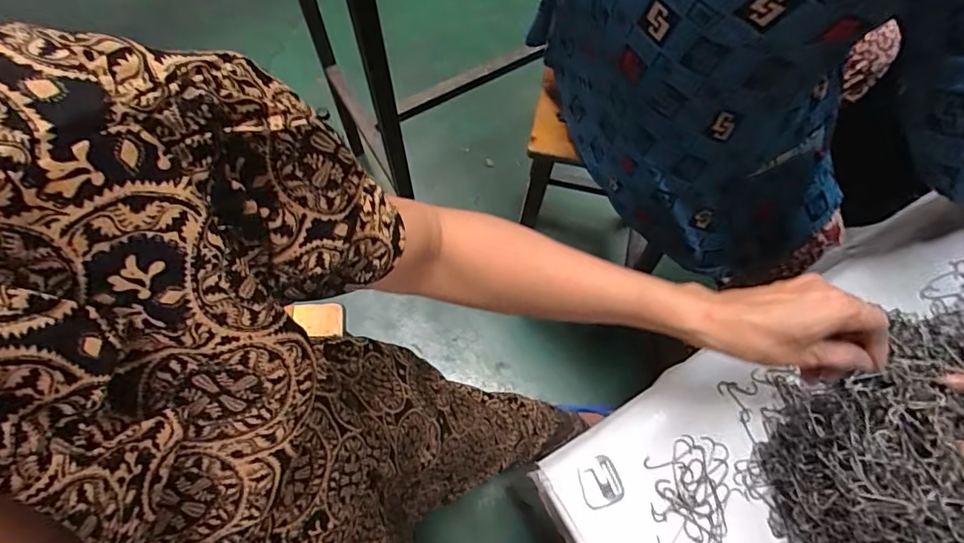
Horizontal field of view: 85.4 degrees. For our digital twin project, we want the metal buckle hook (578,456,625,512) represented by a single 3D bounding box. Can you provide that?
[{"bbox_3d":[0.102,0.182,0.449,0.036,0.004,0.038,-17,67,-6],"label":"metal buckle hook"}]

